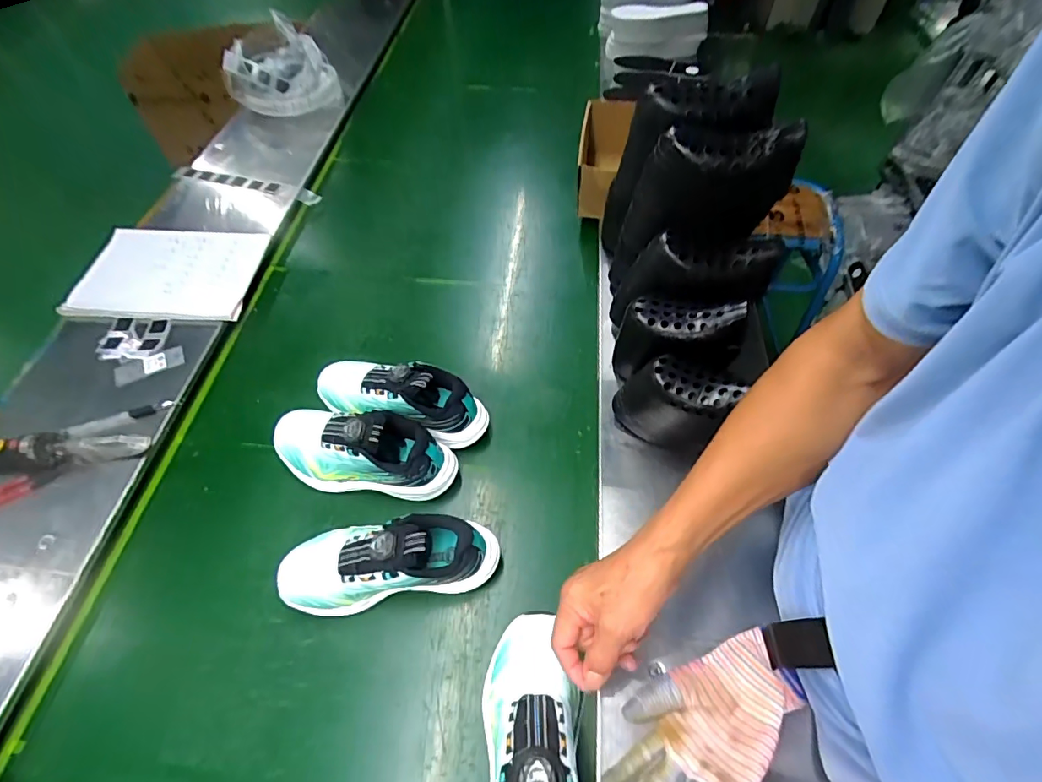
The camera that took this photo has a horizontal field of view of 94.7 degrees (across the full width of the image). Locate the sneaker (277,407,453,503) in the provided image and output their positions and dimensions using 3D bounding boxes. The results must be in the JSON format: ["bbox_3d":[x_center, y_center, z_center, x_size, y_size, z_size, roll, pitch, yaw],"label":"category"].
[{"bbox_3d":[-0.192,0.068,0.585,0.223,0.110,0.089,5,56,4],"label":"sneaker"}]

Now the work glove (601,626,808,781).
[{"bbox_3d":[0.161,0.303,0.430,0.199,0.026,0.105,-36,63,-23],"label":"work glove"}]

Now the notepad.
[{"bbox_3d":[-0.562,-0.196,0.777,0.244,0.022,0.197,5,53,-7],"label":"notepad"}]

